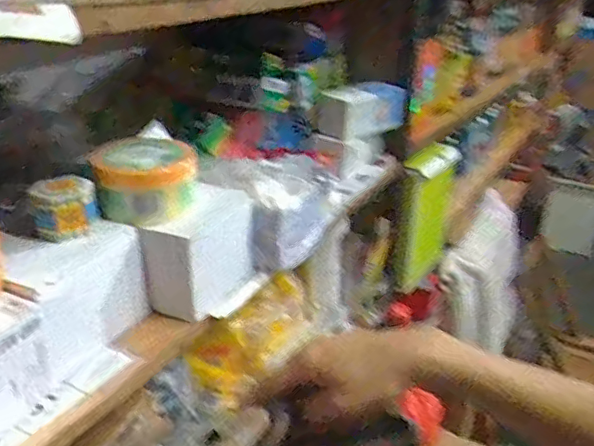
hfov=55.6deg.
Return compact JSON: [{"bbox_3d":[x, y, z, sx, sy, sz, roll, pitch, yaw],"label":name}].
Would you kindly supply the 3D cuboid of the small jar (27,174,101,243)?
[{"bbox_3d":[-0.200,-0.014,0.488,0.052,0.043,0.043,-8,26,-19],"label":"small jar"}]

